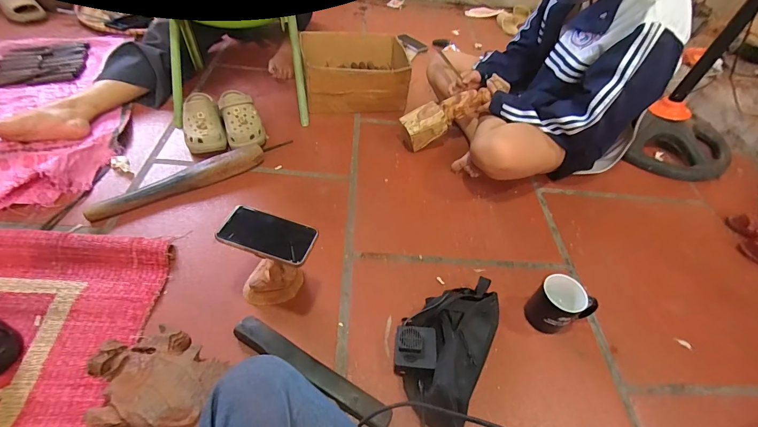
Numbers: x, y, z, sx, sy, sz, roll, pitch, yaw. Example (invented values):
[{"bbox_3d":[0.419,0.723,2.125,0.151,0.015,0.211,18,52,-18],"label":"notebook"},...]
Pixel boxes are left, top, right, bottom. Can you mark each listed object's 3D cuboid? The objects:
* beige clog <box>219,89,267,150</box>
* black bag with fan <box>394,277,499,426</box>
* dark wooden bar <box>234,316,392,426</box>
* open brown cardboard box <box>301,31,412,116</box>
[{"bbox_3d":[-0.378,-0.258,0.981,0.103,0.106,0.223,-14,52,-19],"label":"beige clog"},{"bbox_3d":[0.118,0.227,0.640,0.159,0.077,0.310,20,50,10],"label":"black bag with fan"},{"bbox_3d":[-0.117,0.268,0.608,0.304,0.039,0.042,27,55,14],"label":"dark wooden bar"},{"bbox_3d":[-0.079,-0.445,1.157,0.320,0.163,0.256,-5,50,-12],"label":"open brown cardboard box"}]

